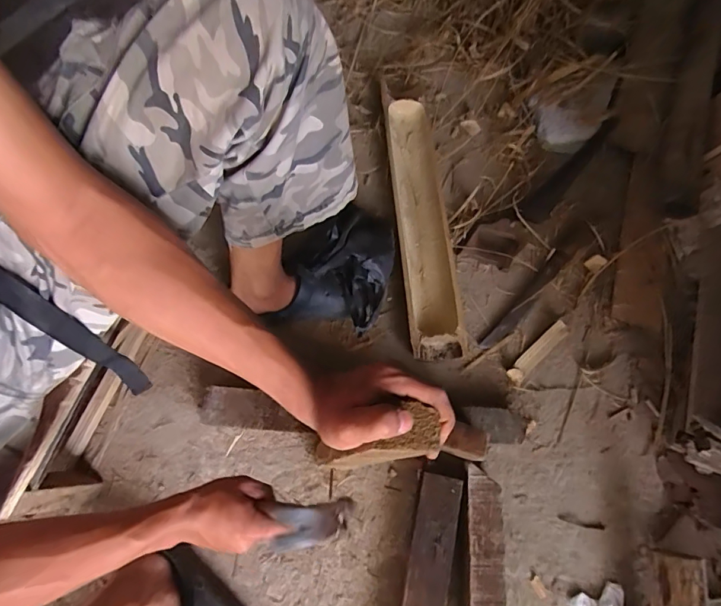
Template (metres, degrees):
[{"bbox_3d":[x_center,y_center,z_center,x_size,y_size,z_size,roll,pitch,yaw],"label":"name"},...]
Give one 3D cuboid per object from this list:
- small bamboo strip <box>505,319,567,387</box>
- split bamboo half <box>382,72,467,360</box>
[{"bbox_3d":[0.319,0.086,0.798,0.153,0.022,0.030,-41,77,-14],"label":"small bamboo strip"},{"bbox_3d":[0.112,-0.165,0.842,0.106,0.045,0.547,-5,71,-3],"label":"split bamboo half"}]

